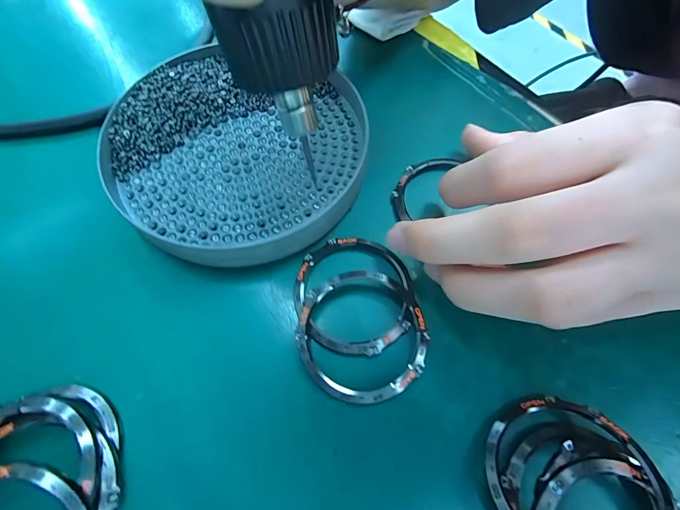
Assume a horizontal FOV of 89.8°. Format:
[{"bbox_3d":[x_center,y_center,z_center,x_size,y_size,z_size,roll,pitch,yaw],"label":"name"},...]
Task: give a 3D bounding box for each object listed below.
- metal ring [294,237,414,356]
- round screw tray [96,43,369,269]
[{"bbox_3d":[0.005,0.014,0.135,0.045,0.004,0.048,0,67,-1],"label":"metal ring"},{"bbox_3d":[-0.047,-0.048,0.154,0.111,0.016,0.105,0,67,-1],"label":"round screw tray"}]

